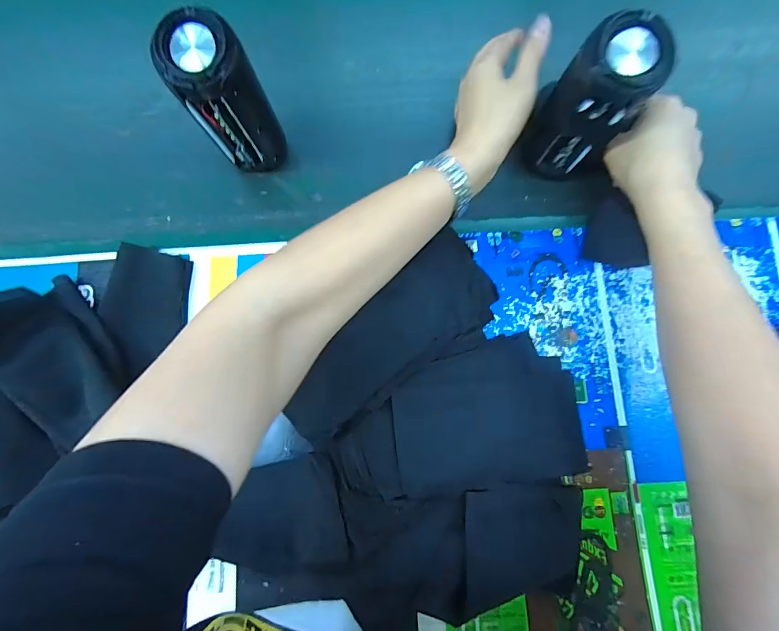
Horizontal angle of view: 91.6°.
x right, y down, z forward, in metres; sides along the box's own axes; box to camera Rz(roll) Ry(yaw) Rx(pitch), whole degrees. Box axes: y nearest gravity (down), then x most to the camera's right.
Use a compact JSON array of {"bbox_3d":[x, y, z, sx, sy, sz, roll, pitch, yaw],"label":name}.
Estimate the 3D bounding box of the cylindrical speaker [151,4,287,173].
[{"bbox_3d":[-0.137,-0.182,0.339,0.057,0.149,0.051,-21,81,-2],"label":"cylindrical speaker"}]

